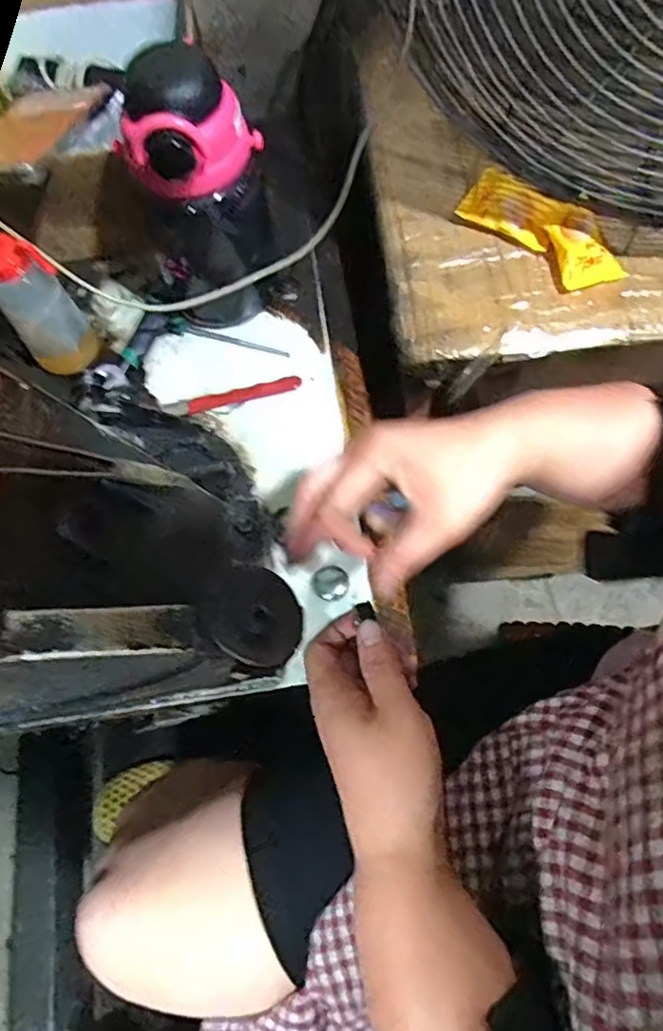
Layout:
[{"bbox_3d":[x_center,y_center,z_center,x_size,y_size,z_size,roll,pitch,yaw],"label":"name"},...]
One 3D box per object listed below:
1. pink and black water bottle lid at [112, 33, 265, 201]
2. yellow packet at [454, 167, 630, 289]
[{"bbox_3d":[-0.091,-0.248,0.376,0.083,0.060,0.063,-12,68,-2],"label":"pink and black water bottle lid"},{"bbox_3d":[0.164,-0.224,0.465,0.130,0.025,0.051,40,75,16],"label":"yellow packet"}]

